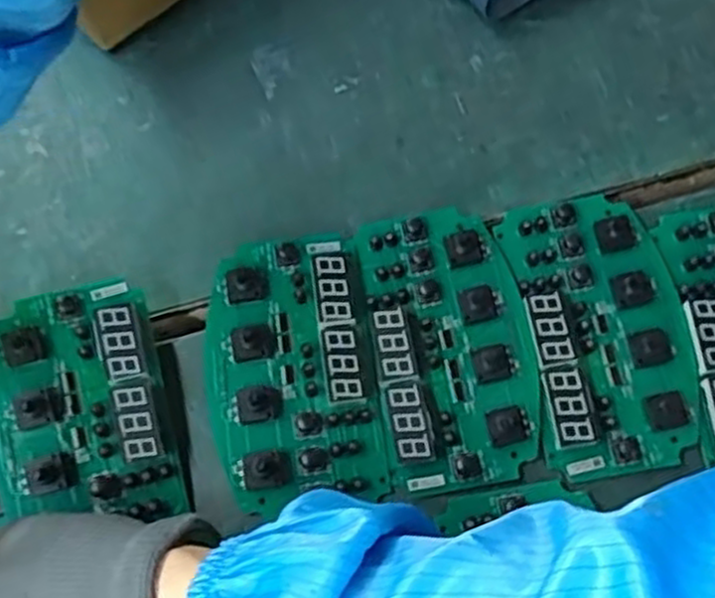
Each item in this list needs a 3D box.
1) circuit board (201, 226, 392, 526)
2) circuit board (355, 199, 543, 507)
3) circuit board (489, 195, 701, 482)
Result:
[{"bbox_3d":[-0.035,0.034,0.395,0.084,0.028,0.137,-10,69,-1],"label":"circuit board"},{"bbox_3d":[0.048,0.022,0.397,0.078,0.026,0.145,-10,69,-1],"label":"circuit board"},{"bbox_3d":[0.126,0.015,0.396,0.080,0.028,0.142,-10,69,-1],"label":"circuit board"}]

